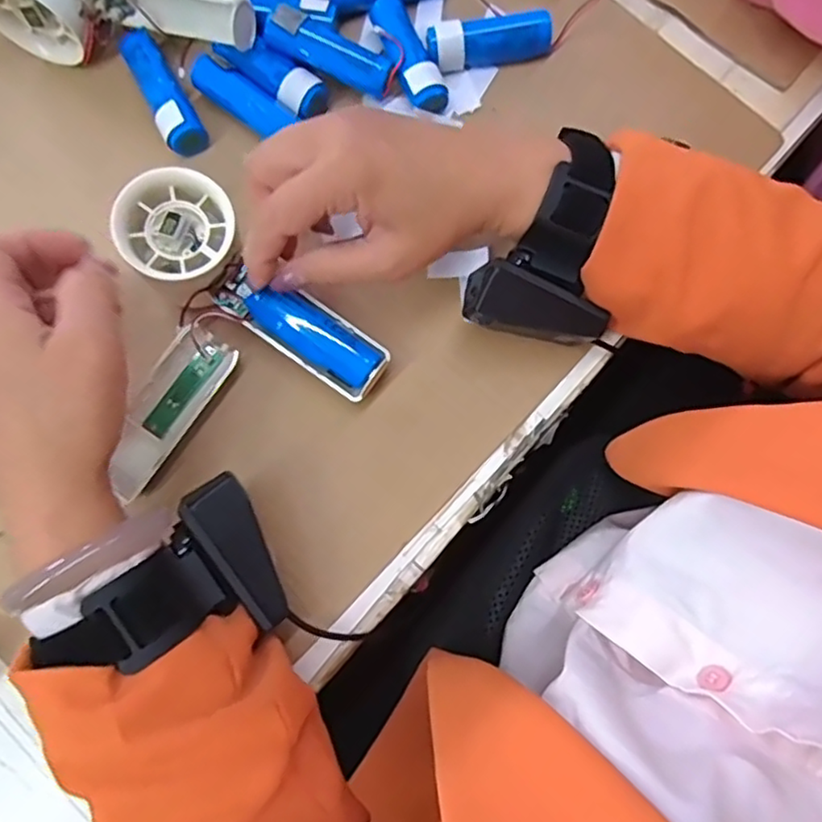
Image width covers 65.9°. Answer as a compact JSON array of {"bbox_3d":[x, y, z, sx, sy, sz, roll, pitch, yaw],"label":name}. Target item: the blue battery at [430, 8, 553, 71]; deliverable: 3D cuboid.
[{"bbox_3d":[0.045,-0.218,0.374,0.072,0.024,0.022,-13,80,-3],"label":"blue battery"}]

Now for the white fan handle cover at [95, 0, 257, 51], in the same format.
[{"bbox_3d":[-0.132,-0.225,0.347,0.095,0.036,0.020,20,80,3],"label":"white fan handle cover"}]

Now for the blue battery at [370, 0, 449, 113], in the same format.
[{"bbox_3d":[-0.002,-0.209,0.371,0.021,0.020,0.074,-23,80,-5],"label":"blue battery"}]

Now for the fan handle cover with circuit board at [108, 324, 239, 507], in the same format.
[{"bbox_3d":[-0.129,-0.002,0.334,0.033,0.020,0.088,37,81,6],"label":"fan handle cover with circuit board"}]

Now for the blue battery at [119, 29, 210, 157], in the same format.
[{"bbox_3d":[-0.146,-0.186,0.368,0.022,0.025,0.079,-30,81,-6],"label":"blue battery"}]

